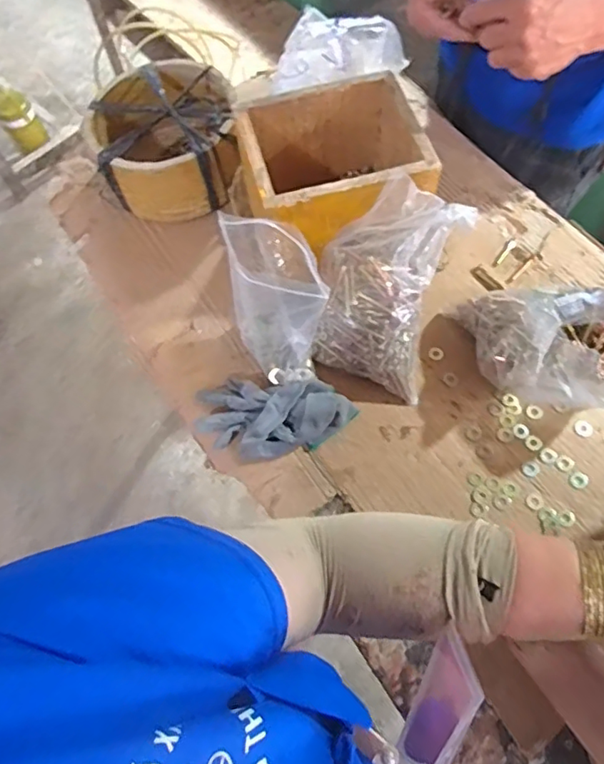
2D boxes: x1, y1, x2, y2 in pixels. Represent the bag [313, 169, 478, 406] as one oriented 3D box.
[{"bbox_3d":[0.099,-0.115,0.664,0.161,0.154,0.209,15,66,9],"label":"bag"}]

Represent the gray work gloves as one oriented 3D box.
[{"bbox_3d":[-0.035,0.042,0.647,0.182,0.055,0.097,7,65,6],"label":"gray work gloves"}]

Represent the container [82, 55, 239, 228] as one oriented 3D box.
[{"bbox_3d":[-0.201,-0.361,0.824,0.202,0.118,0.216,-1,64,2],"label":"container"}]

